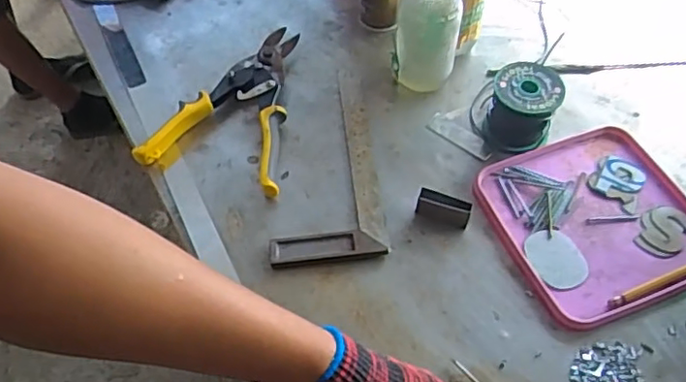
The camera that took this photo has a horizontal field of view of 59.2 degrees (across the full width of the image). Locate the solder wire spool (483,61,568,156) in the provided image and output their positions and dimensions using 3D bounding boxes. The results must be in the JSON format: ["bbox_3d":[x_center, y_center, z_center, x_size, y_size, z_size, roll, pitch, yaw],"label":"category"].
[{"bbox_3d":[0.188,-0.087,0.634,0.067,0.066,0.071,-1,56,1],"label":"solder wire spool"}]

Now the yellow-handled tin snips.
[{"bbox_3d":[-0.111,-0.103,0.678,0.153,0.032,0.218,14,57,11],"label":"yellow-handled tin snips"}]

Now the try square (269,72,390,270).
[{"bbox_3d":[-0.023,-0.032,0.638,0.110,0.011,0.241,-5,56,-2],"label":"try square"}]

